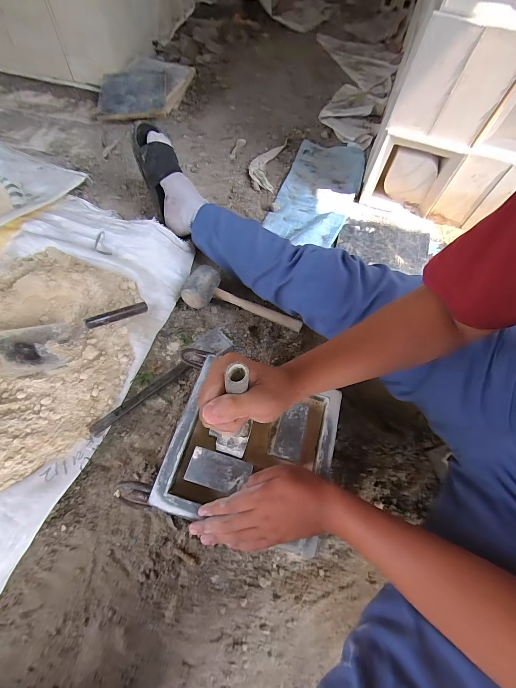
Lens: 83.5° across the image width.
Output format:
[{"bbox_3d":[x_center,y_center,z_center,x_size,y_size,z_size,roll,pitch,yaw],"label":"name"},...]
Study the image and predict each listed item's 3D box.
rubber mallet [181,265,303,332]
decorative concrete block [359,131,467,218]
[{"bbox_3d":[-0.028,-0.112,0.690,0.286,0.065,0.098,12,60,4],"label":"rubber mallet"},{"bbox_3d":[0.423,-0.481,0.826,0.212,0.182,0.063,13,60,4],"label":"decorative concrete block"}]

